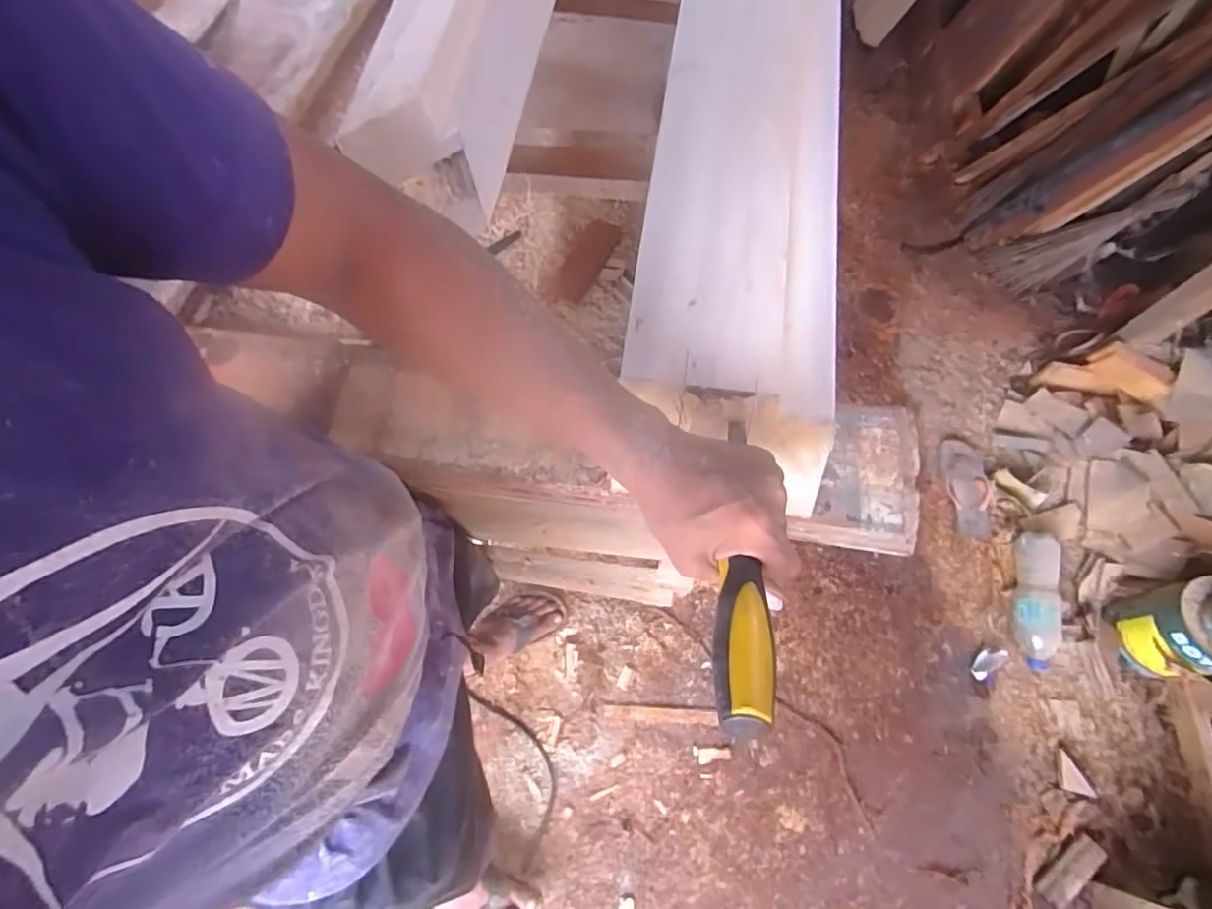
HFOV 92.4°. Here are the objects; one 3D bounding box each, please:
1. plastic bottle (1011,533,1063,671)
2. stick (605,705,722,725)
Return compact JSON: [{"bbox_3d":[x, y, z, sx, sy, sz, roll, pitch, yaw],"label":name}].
[{"bbox_3d":[0.903,0.307,1.225,0.078,0.092,0.275,0,91,-1],"label":"plastic bottle"},{"bbox_3d":[0.112,0.524,1.166,0.228,0.014,0.028,3,71,0],"label":"stick"}]

